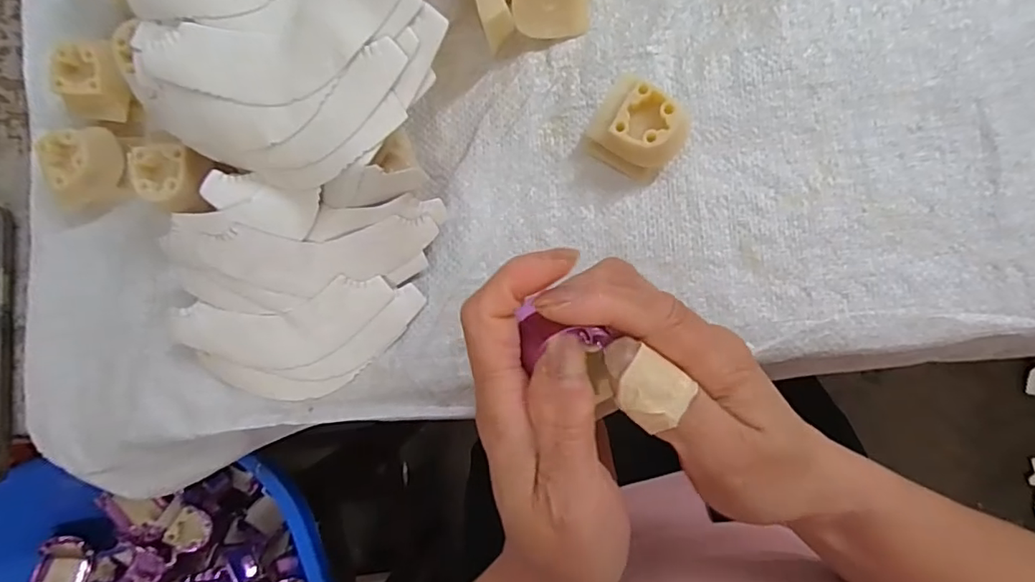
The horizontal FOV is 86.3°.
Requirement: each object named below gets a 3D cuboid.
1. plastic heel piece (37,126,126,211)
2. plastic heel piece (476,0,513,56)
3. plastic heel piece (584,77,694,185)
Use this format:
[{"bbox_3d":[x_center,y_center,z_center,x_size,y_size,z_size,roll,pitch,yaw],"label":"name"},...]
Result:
[{"bbox_3d":[-0.245,-0.070,0.316,0.039,0.032,0.039,-15,83,4],"label":"plastic heel piece"},{"bbox_3d":[-0.015,-0.151,0.298,0.016,0.043,0.037,-23,83,3],"label":"plastic heel piece"},{"bbox_3d":[0.065,-0.085,0.290,0.045,0.032,0.045,27,88,8],"label":"plastic heel piece"}]

